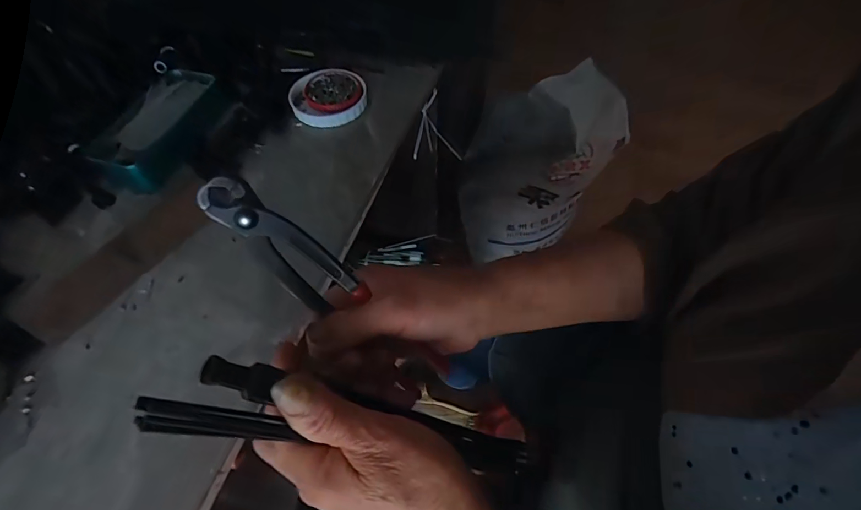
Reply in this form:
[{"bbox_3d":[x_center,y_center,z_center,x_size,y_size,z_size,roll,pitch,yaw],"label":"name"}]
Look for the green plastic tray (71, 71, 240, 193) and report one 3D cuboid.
[{"bbox_3d":[-0.287,-0.141,0.452,0.114,0.028,0.158,26,61,17],"label":"green plastic tray"}]

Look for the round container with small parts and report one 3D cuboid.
[{"bbox_3d":[-0.118,-0.186,0.487,0.086,0.015,0.086,-1,57,1],"label":"round container with small parts"}]

